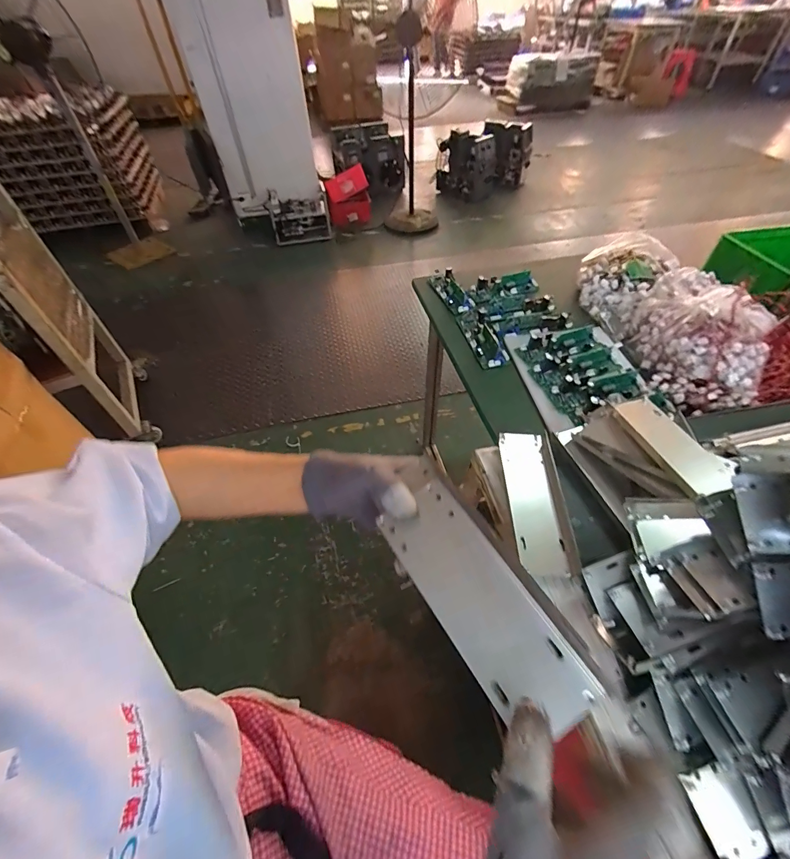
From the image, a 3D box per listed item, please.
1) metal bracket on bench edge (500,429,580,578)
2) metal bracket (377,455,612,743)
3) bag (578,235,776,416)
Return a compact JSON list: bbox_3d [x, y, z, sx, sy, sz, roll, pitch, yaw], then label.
[{"bbox_3d":[0.177,0.084,0.484,0.068,0.020,0.195,-1,50,3],"label":"metal bracket on bench edge"},{"bbox_3d":[0.063,0.120,0.282,0.071,0.022,0.179,-28,60,-19],"label":"metal bracket"},{"bbox_3d":[0.557,-0.255,0.786,0.214,0.111,0.511,-6,50,-2],"label":"bag"}]

